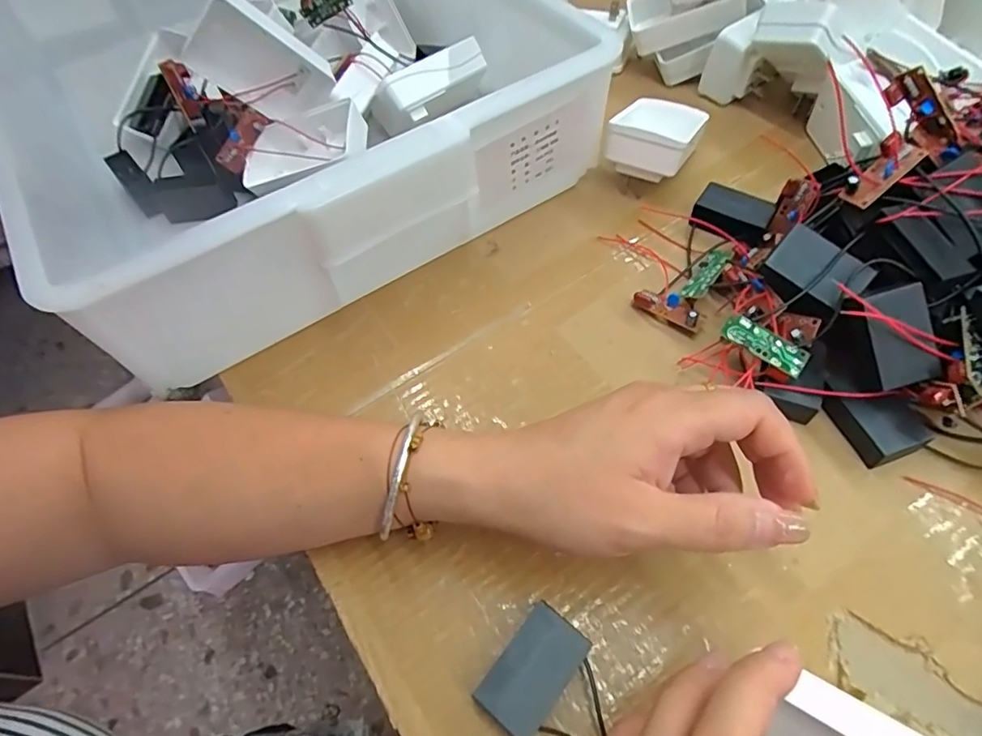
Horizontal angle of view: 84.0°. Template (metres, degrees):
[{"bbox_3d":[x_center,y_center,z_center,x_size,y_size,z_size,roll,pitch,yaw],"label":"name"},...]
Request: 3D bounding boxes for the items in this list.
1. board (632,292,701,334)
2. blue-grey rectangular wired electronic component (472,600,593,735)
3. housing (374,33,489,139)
[{"bbox_3d":[0.110,-0.036,0.333,0.042,0.016,0.014,30,64,22],"label":"board"},{"bbox_3d":[0.018,0.128,0.230,0.027,0.018,0.047,33,65,23],"label":"blue-grey rectangular wired electronic component"},{"bbox_3d":[-0.044,-0.210,0.407,0.092,0.028,0.029,-36,62,-18],"label":"housing"}]

